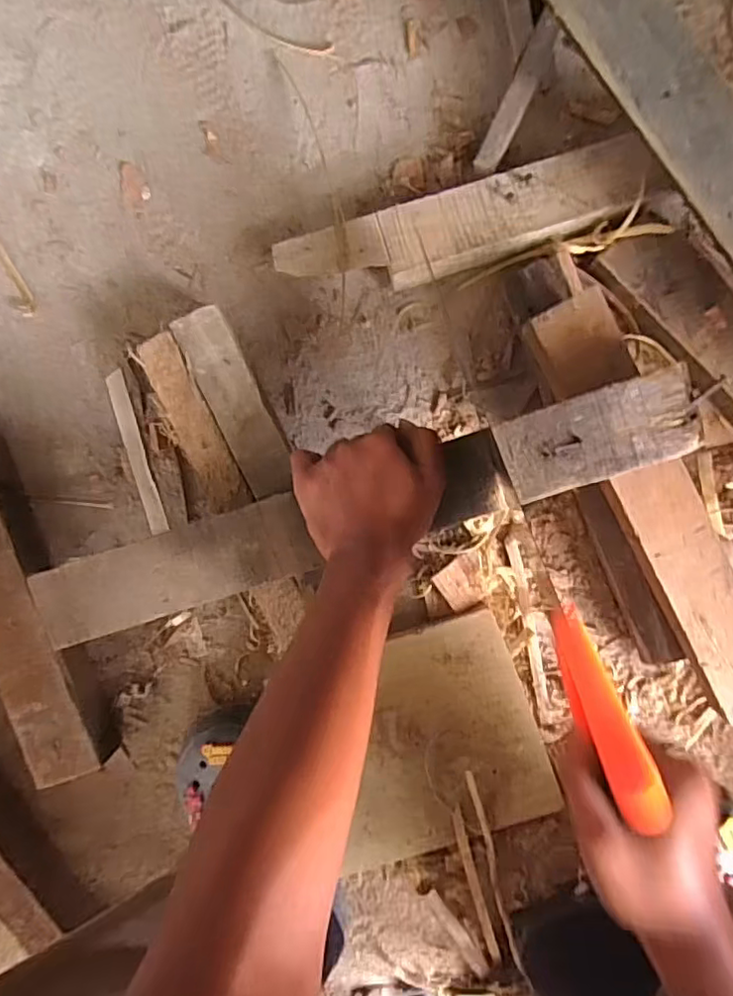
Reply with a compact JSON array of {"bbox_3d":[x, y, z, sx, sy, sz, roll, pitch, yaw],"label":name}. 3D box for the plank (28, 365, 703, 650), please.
[{"bbox_3d":[-0.007,0.012,0.449,0.507,0.018,0.065,-17,93,5],"label":"plank"}]

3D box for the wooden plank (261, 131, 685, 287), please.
[{"bbox_3d":[0.084,-0.233,0.507,0.314,0.019,0.067,-17,92,5],"label":"wooden plank"}]

